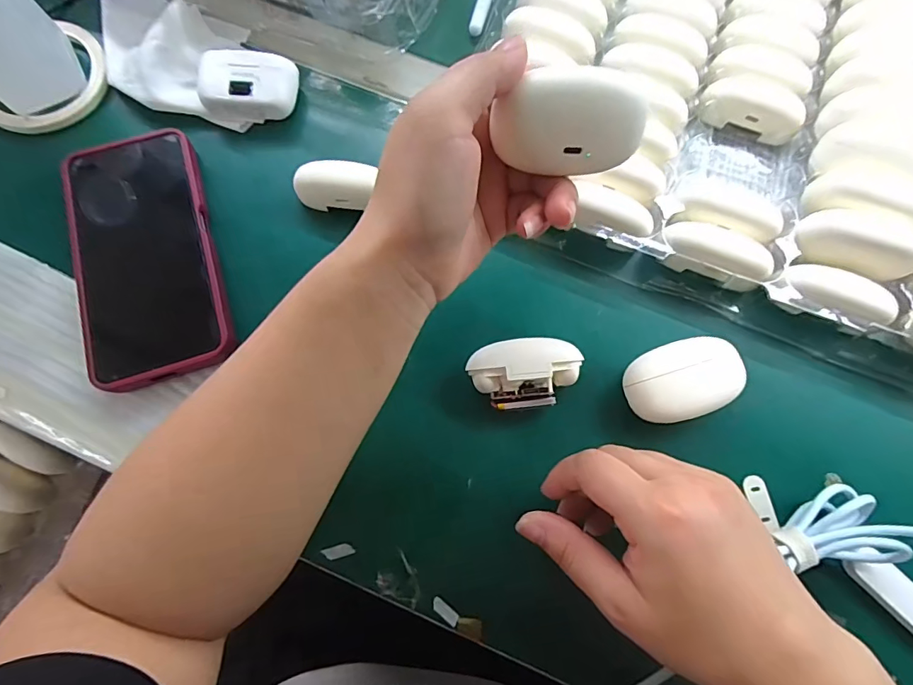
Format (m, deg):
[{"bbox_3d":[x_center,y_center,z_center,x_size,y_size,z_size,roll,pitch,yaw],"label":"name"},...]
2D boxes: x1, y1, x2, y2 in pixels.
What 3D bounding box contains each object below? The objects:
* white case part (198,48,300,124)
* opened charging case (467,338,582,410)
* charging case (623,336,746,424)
[{"bbox_3d":[-0.142,-0.176,0.324,0.061,0.026,0.043,3,74,-1],"label":"white case part"},{"bbox_3d":[0.040,0.019,0.275,0.063,0.026,0.039,-5,74,-3],"label":"opened charging case"},{"bbox_3d":[0.132,0.021,0.273,0.066,0.029,0.043,-19,76,-4],"label":"charging case"}]

